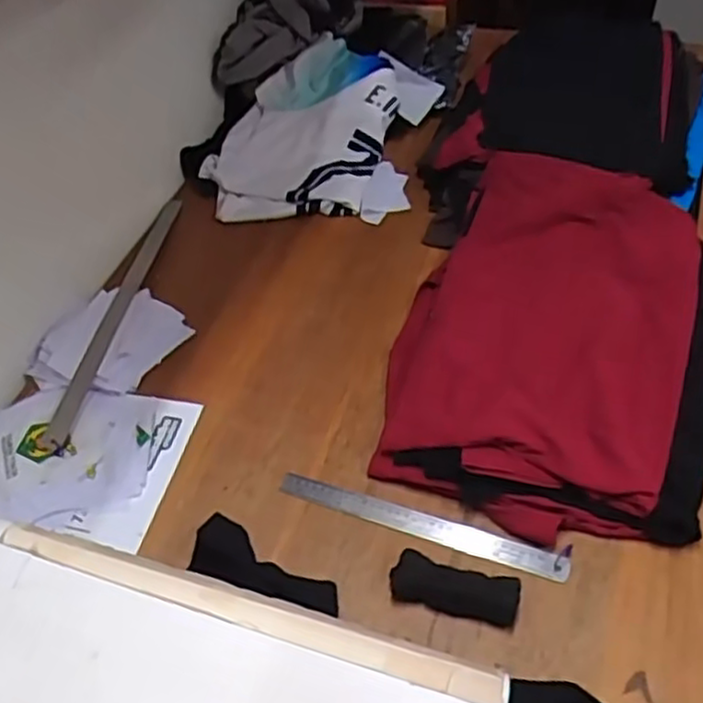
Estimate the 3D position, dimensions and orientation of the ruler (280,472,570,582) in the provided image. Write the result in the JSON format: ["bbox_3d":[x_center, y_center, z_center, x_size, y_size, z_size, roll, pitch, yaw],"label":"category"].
[{"bbox_3d":[0.072,0.187,0.794,0.319,0.009,0.032,14,57,15],"label":"ruler"}]

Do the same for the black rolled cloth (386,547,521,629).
[{"bbox_3d":[0.103,0.239,0.732,0.123,0.027,0.044,10,50,13],"label":"black rolled cloth"}]

